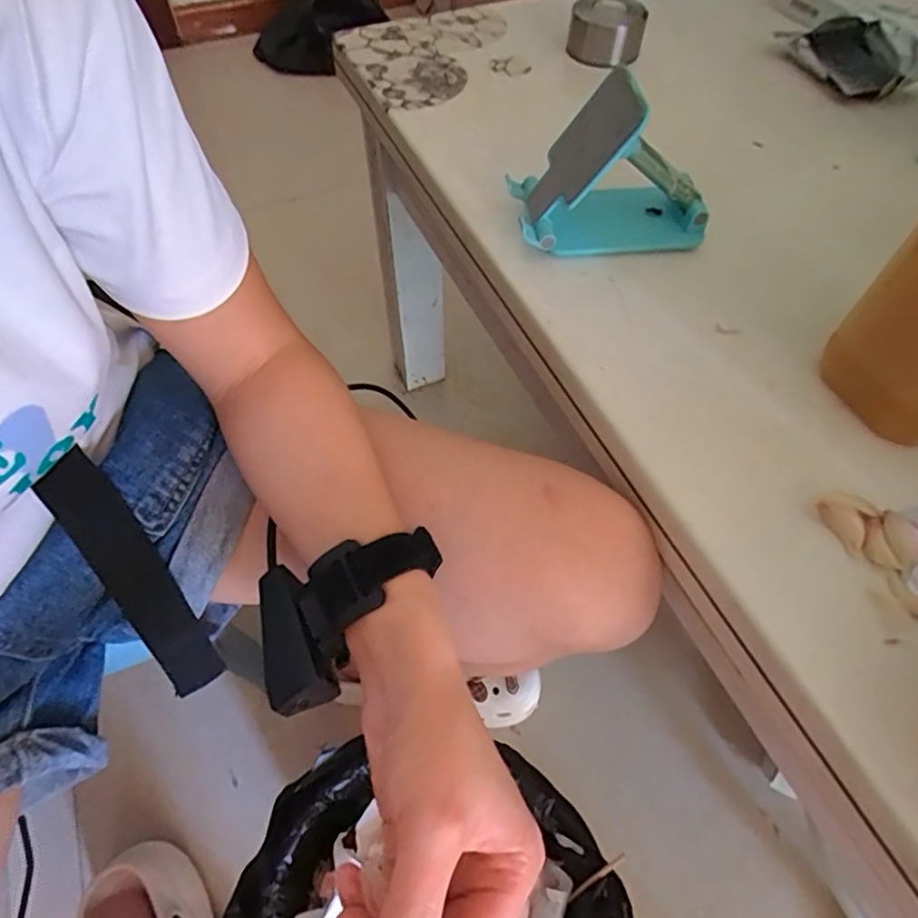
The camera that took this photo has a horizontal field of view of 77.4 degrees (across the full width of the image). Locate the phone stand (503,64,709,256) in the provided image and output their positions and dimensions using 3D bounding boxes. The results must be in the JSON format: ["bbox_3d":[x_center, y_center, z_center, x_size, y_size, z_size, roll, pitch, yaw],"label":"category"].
[{"bbox_3d":[0.099,-0.180,0.359,0.126,0.089,0.070,1,58,0],"label":"phone stand"}]

